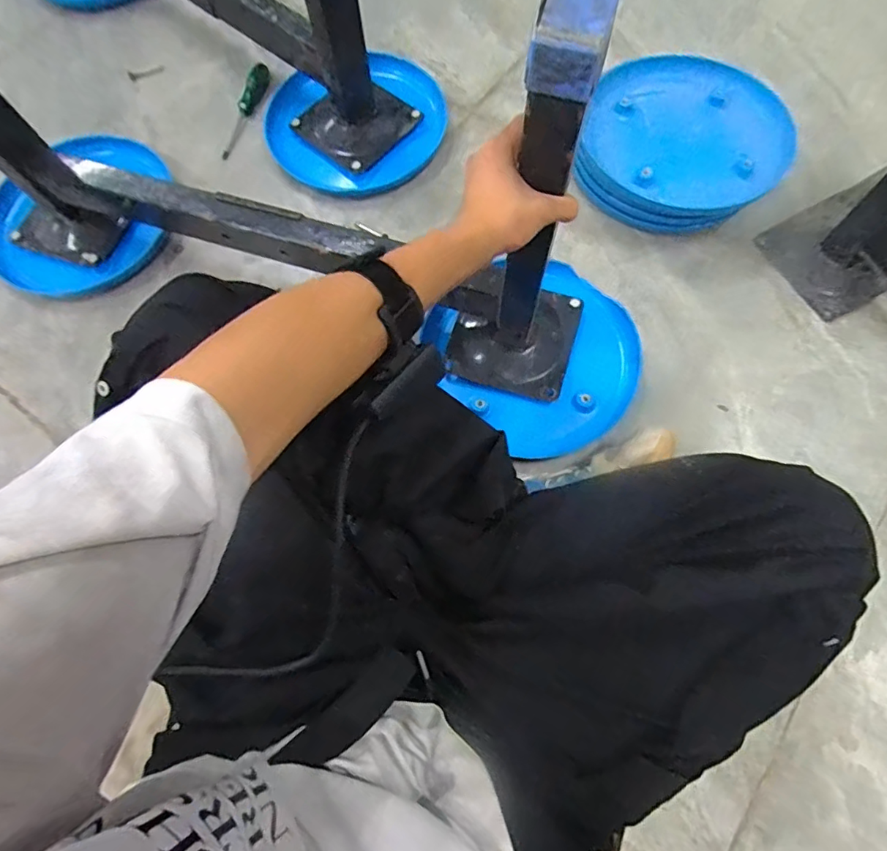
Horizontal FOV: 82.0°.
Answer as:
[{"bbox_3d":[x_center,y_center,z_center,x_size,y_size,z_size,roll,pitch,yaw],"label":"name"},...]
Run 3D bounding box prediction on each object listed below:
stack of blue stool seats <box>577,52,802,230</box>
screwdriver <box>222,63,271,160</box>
[{"bbox_3d":[0.351,-0.427,0.774,0.292,0.082,0.298,15,72,6],"label":"stack of blue stool seats"},{"bbox_3d":[-0.335,-0.525,0.855,0.033,0.025,0.190,17,73,8],"label":"screwdriver"}]

